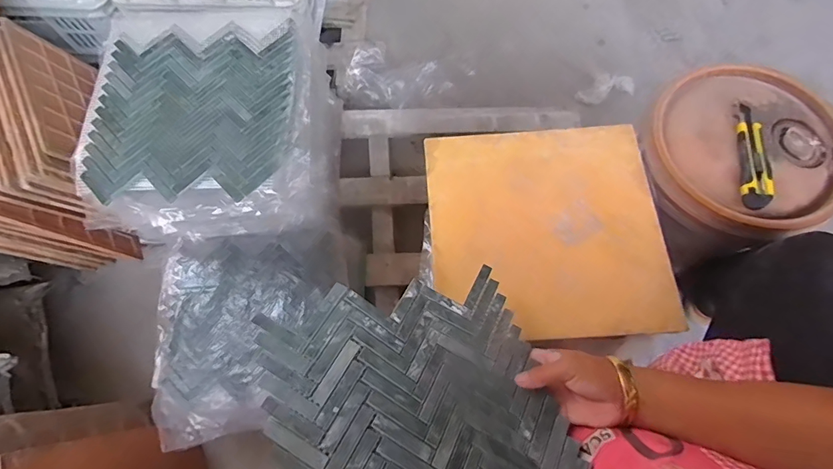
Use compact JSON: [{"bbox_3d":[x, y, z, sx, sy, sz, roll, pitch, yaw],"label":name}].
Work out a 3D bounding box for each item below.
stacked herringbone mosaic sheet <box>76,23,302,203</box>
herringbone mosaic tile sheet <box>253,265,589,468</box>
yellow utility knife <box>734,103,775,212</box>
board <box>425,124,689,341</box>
[{"bbox_3d":[-0.326,-0.179,0.647,0.278,0.025,0.257,-1,70,2],"label":"stacked herringbone mosaic sheet"},{"bbox_3d":[0.003,0.176,0.429,0.269,0.031,0.263,-11,63,-17],"label":"herringbone mosaic tile sheet"},{"bbox_3d":[0.490,-0.114,0.639,0.043,0.019,0.173,7,71,5],"label":"yellow utility knife"},{"bbox_3d":[0.184,-0.013,0.639,0.321,0.025,0.320,-2,70,2],"label":"board"}]

